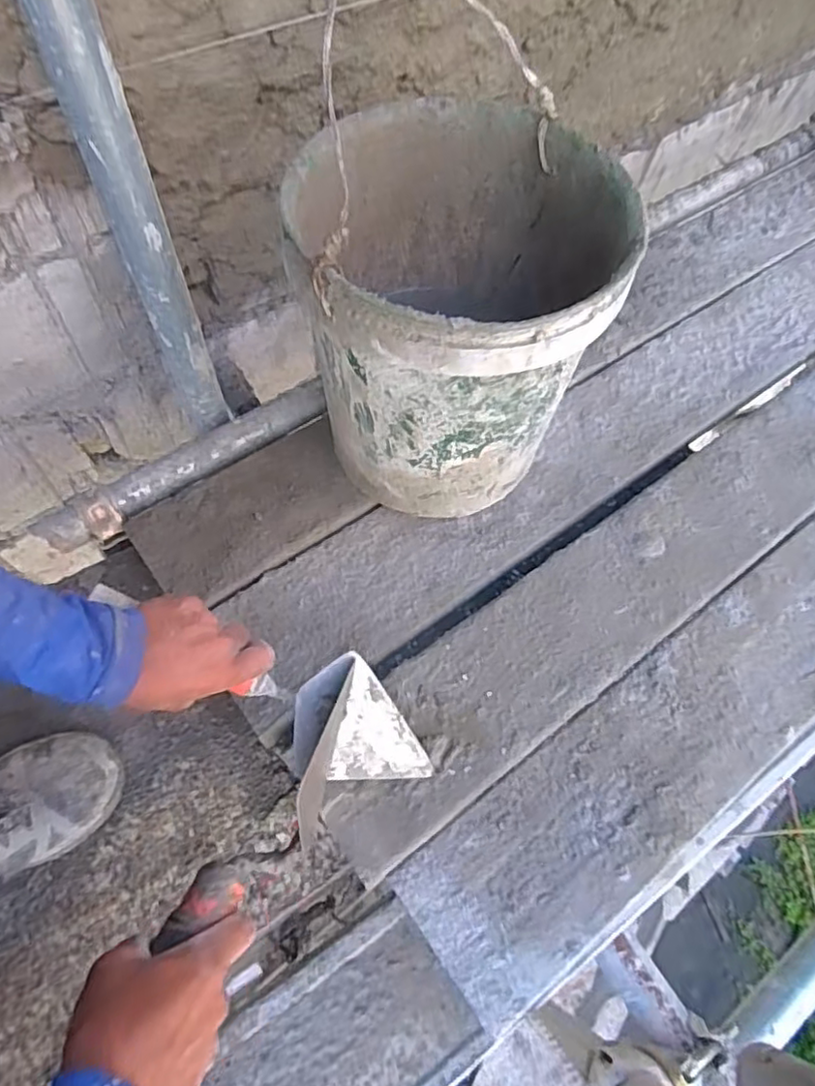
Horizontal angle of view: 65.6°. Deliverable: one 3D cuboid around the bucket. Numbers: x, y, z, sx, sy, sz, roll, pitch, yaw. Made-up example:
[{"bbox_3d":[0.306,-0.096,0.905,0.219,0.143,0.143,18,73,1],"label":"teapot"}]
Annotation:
[{"bbox_3d":[0.045,-0.223,0.664,0.285,0.293,0.301,2,62,-4],"label":"bucket"}]

